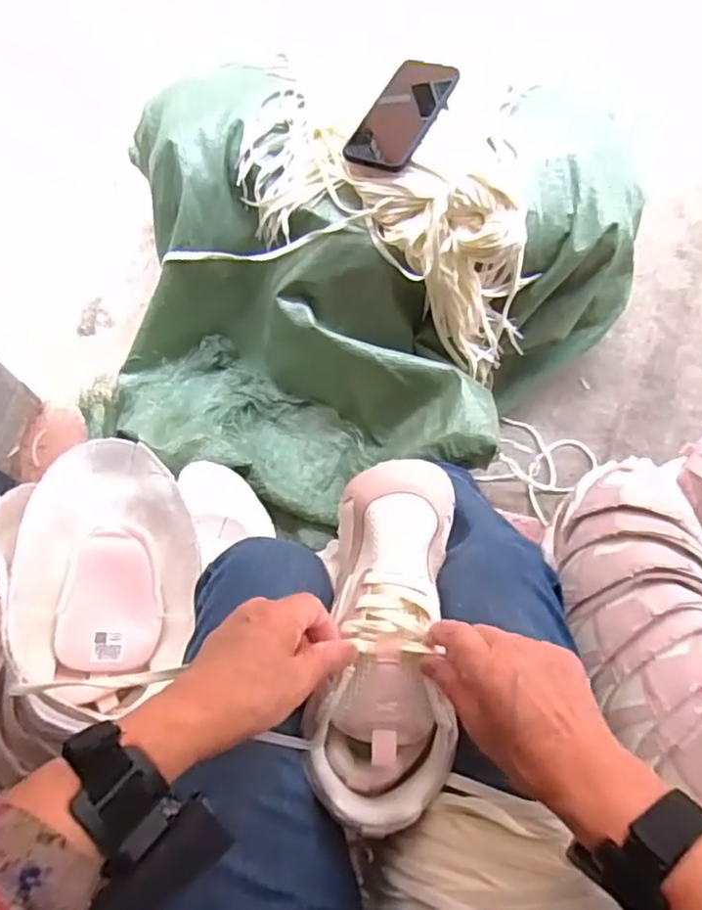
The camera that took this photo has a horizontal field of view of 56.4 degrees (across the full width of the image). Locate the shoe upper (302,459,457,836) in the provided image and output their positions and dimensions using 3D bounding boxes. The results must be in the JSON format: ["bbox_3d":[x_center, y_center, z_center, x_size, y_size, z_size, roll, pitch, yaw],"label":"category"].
[{"bbox_3d":[0.027,0.122,0.473,0.092,0.093,0.251,5,73,3],"label":"shoe upper"}]

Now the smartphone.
[{"bbox_3d":[0.064,-0.408,0.783,0.081,0.014,0.153,29,81,18],"label":"smartphone"}]

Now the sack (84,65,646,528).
[{"bbox_3d":[0.008,-0.180,0.857,0.688,0.270,0.519,11,70,5],"label":"sack"}]

